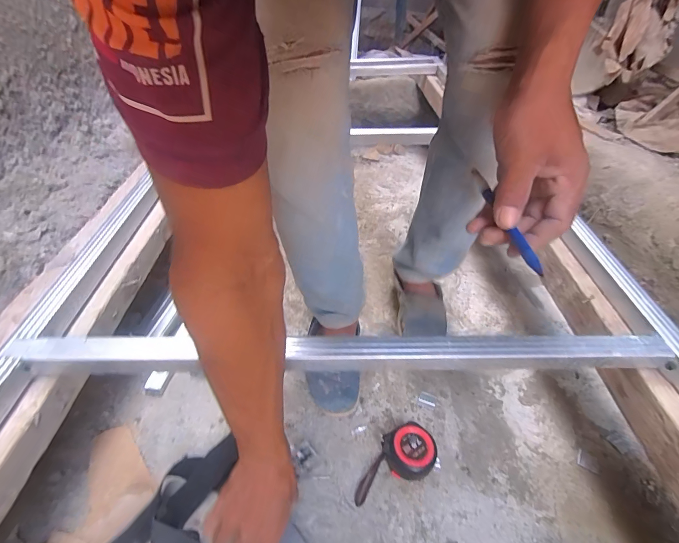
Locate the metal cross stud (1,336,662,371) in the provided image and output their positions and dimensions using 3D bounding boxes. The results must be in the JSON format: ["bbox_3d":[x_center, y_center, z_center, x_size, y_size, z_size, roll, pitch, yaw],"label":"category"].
[{"bbox_3d":[0.013,0.093,0.389,0.722,0.030,0.042,-1,40,0],"label":"metal cross stud"}]

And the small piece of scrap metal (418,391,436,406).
[{"bbox_3d":[0.153,0.221,0.602,0.029,0.004,0.022,19,42,17],"label":"small piece of scrap metal"}]

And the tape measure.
[{"bbox_3d":[0.074,0.276,0.498,0.129,0.046,0.072,-18,45,-22],"label":"tape measure"}]

